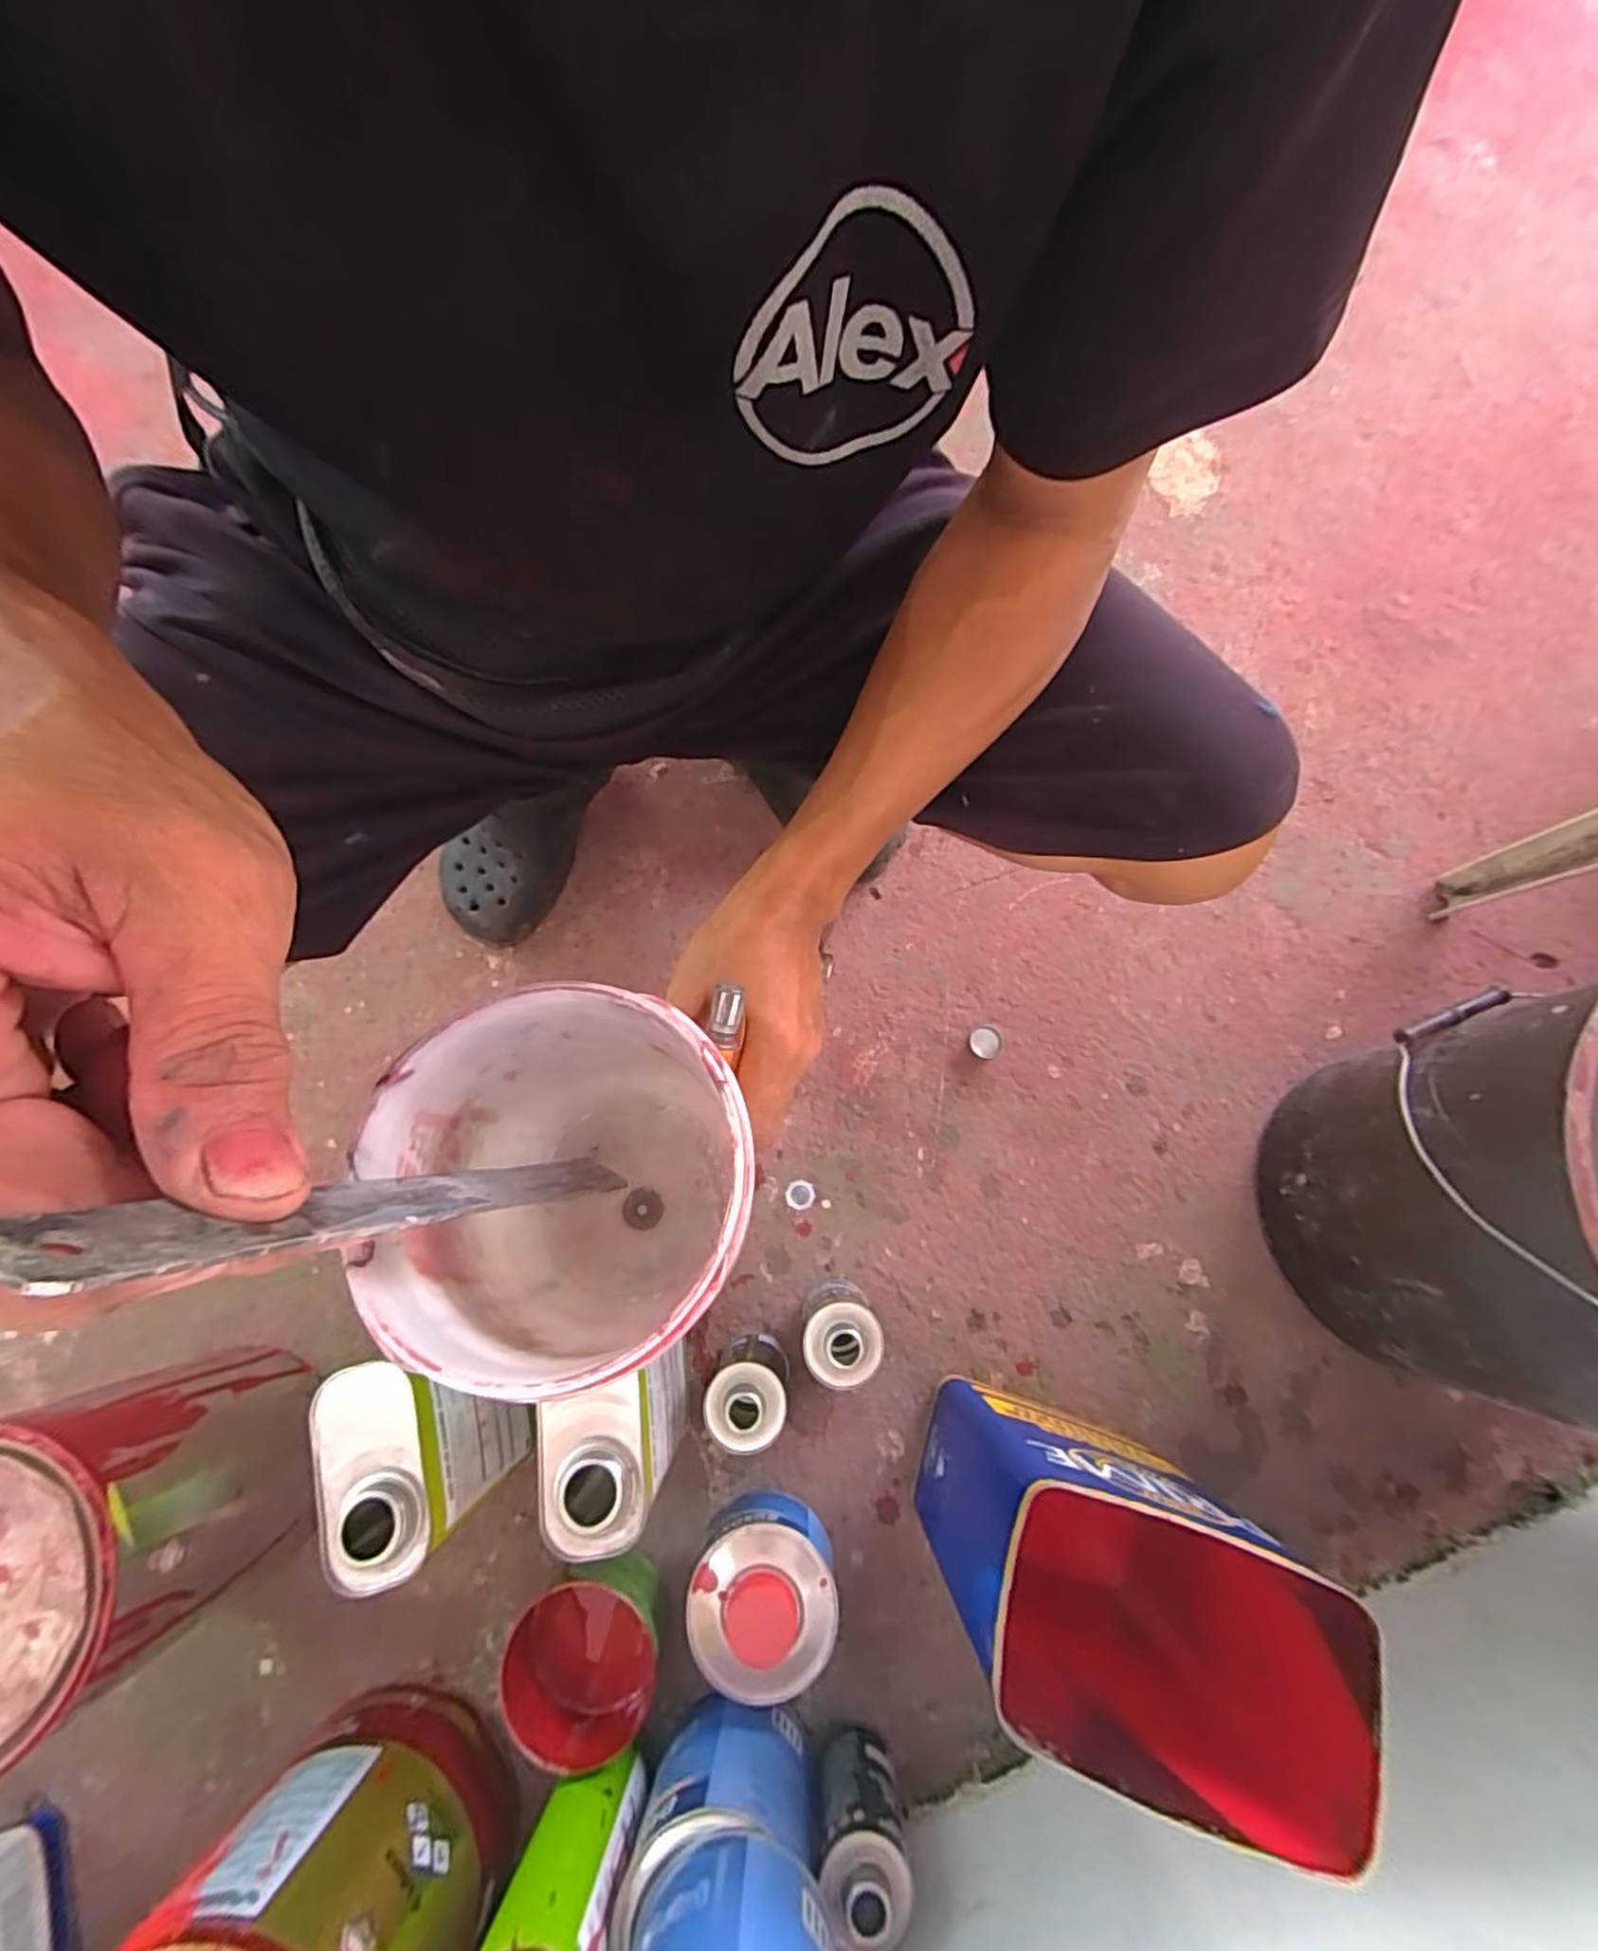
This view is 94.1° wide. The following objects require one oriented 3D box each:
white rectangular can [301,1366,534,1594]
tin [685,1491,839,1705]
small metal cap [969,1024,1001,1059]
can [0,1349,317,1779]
[{"bbox_3d":[-0.240,0.299,0.487,0.062,0.149,0.109,-15,75,-5],"label":"white rectangular can"},{"bbox_3d":[-0.024,0.429,0.519,0.096,0.073,0.096,0,74,0],"label":"tin"},{"bbox_3d":[0.166,0.059,0.663,0.028,0.008,0.030,0,74,0],"label":"small metal cap"},{"bbox_3d":[-0.429,0.350,0.472,0.153,0.210,0.155,0,74,0],"label":"can"}]

